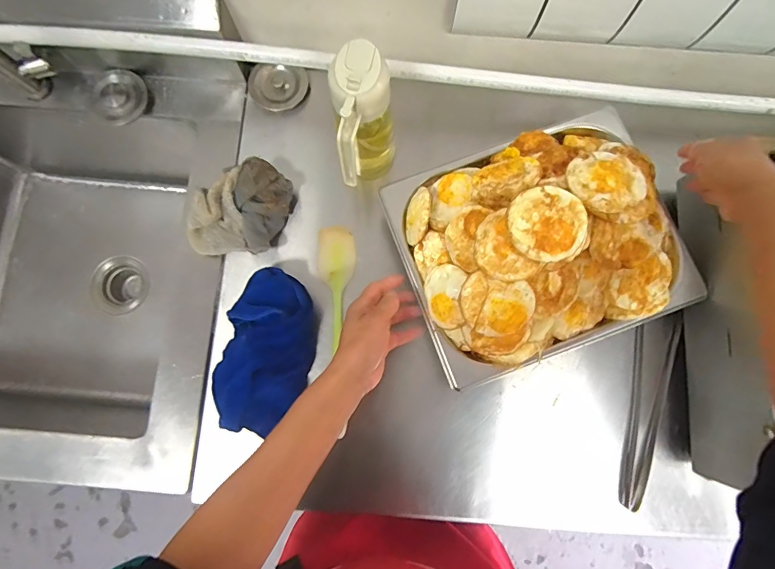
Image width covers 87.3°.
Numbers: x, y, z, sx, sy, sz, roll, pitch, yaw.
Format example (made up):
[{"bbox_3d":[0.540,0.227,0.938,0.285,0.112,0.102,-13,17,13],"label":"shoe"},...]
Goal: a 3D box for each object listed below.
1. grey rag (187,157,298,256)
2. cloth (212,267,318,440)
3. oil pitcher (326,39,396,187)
[{"bbox_3d":[-0.186,-0.093,0.524,0.096,0.057,0.131,27,81,4],"label":"grey rag"},{"bbox_3d":[-0.144,0.080,0.490,0.104,0.061,0.188,9,80,1],"label":"cloth"},{"bbox_3d":[-0.026,-0.180,0.480,0.070,0.184,0.096,0,80,0],"label":"oil pitcher"}]

